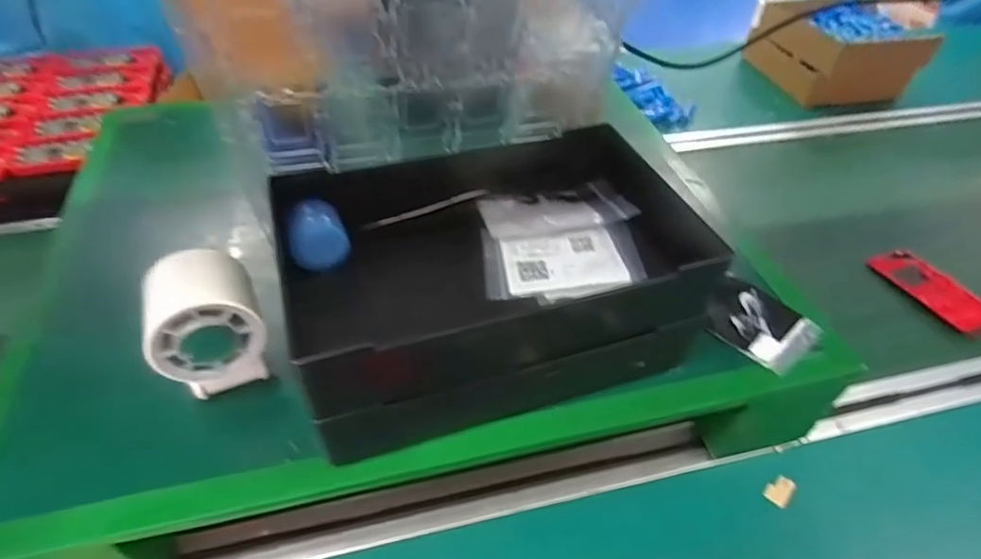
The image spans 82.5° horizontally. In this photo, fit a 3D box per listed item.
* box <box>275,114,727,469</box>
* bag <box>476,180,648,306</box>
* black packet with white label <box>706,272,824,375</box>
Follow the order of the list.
[{"bbox_3d":[-0.001,-0.011,0.405,0.274,0.108,0.198,-11,46,-15],"label":"box"},{"bbox_3d":[0.048,-0.032,0.396,0.108,0.020,0.108,-4,45,-8],"label":"bag"},{"bbox_3d":[0.209,0.033,0.441,0.072,0.006,0.081,-30,54,-30],"label":"black packet with white label"}]

